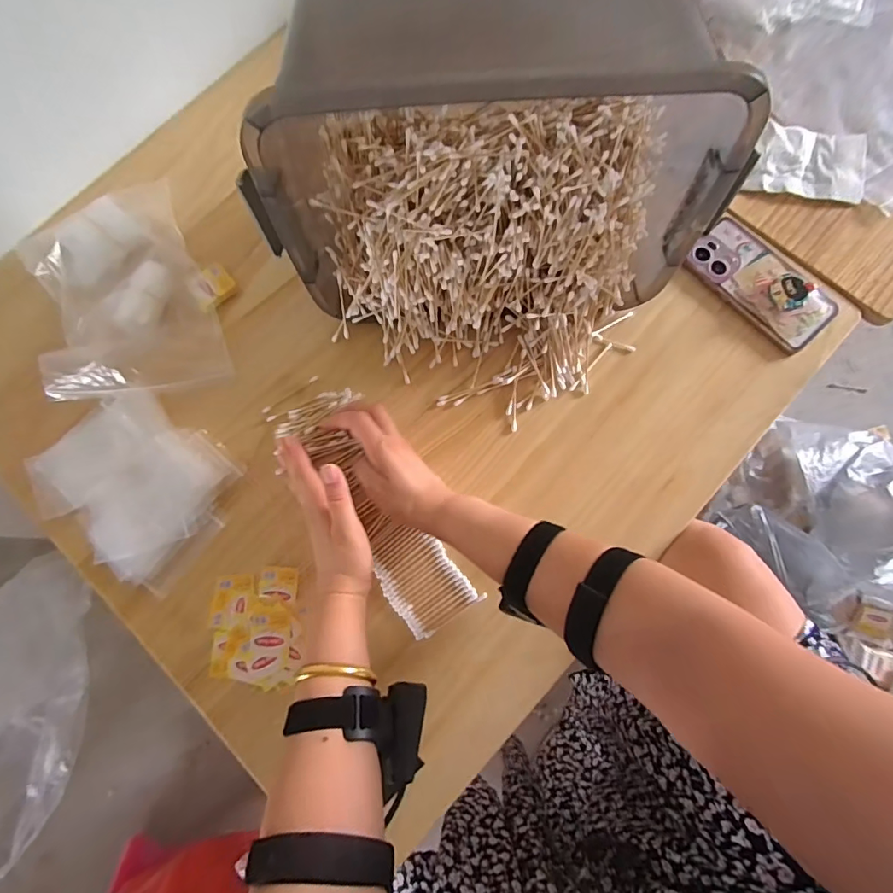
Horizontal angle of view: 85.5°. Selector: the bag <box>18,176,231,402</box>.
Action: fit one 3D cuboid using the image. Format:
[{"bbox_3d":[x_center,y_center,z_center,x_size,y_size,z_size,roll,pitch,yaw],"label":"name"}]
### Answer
[{"bbox_3d":[-0.363,-0.170,0.533,0.180,0.042,0.247,-20,79,-3],"label":"bag"}]

